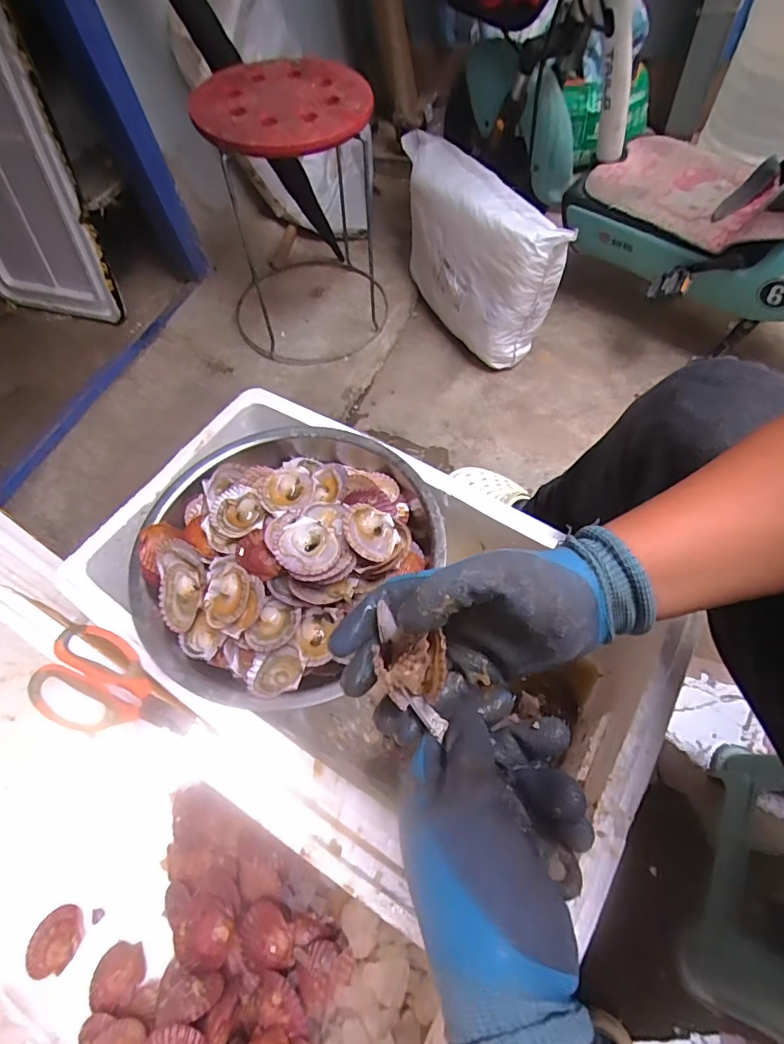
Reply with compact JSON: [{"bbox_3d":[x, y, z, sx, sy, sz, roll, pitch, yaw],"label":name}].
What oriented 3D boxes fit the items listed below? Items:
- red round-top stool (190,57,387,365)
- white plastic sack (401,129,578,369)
[{"bbox_3d":[-0.215,-0.665,1.101,0.359,0.457,0.406,-16,60,-6],"label":"red round-top stool"},{"bbox_3d":[0.165,-0.616,1.157,0.159,0.292,0.538,-27,61,-9],"label":"white plastic sack"}]

